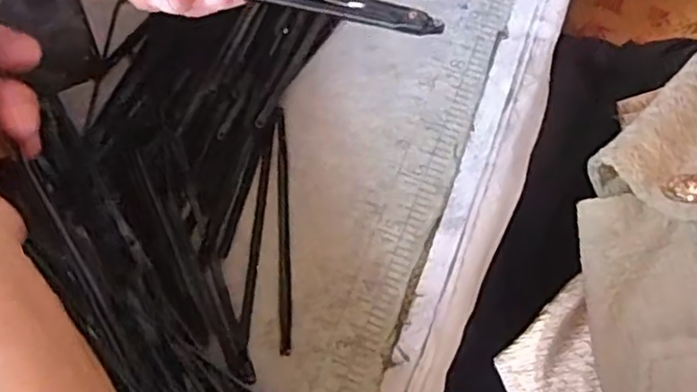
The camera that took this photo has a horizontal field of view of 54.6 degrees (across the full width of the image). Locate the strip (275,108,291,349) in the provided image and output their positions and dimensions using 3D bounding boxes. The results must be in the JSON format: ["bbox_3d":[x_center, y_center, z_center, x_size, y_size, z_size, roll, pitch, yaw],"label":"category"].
[{"bbox_3d":[-0.026,0.012,0.269,0.005,0.004,0.097,-3,72,2],"label":"strip"}]

